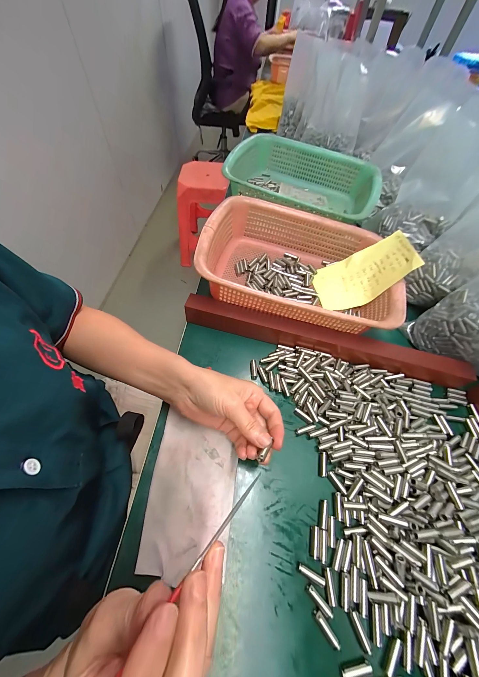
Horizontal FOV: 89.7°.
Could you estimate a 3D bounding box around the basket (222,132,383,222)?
[{"bbox_3d":[0.110,-0.310,0.497,0.312,0.075,0.248,23,59,10],"label":"basket"}]

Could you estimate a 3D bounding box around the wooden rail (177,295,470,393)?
[{"bbox_3d":[0.118,0.003,0.340,0.393,0.037,0.028,14,58,5],"label":"wooden rail"}]

